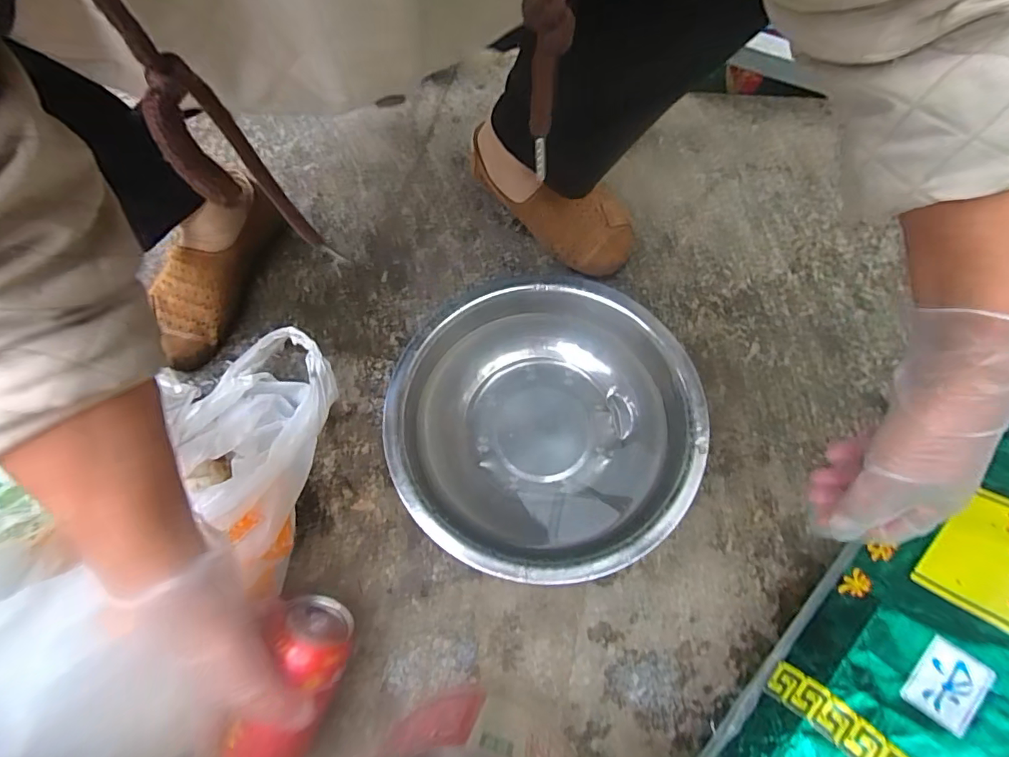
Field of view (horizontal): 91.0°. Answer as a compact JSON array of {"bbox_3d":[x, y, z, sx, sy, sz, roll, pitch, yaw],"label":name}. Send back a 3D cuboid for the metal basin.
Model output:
[{"bbox_3d":[0.035,0.044,0.466,0.265,0.070,0.263,-1,67,2],"label":"metal basin"}]

